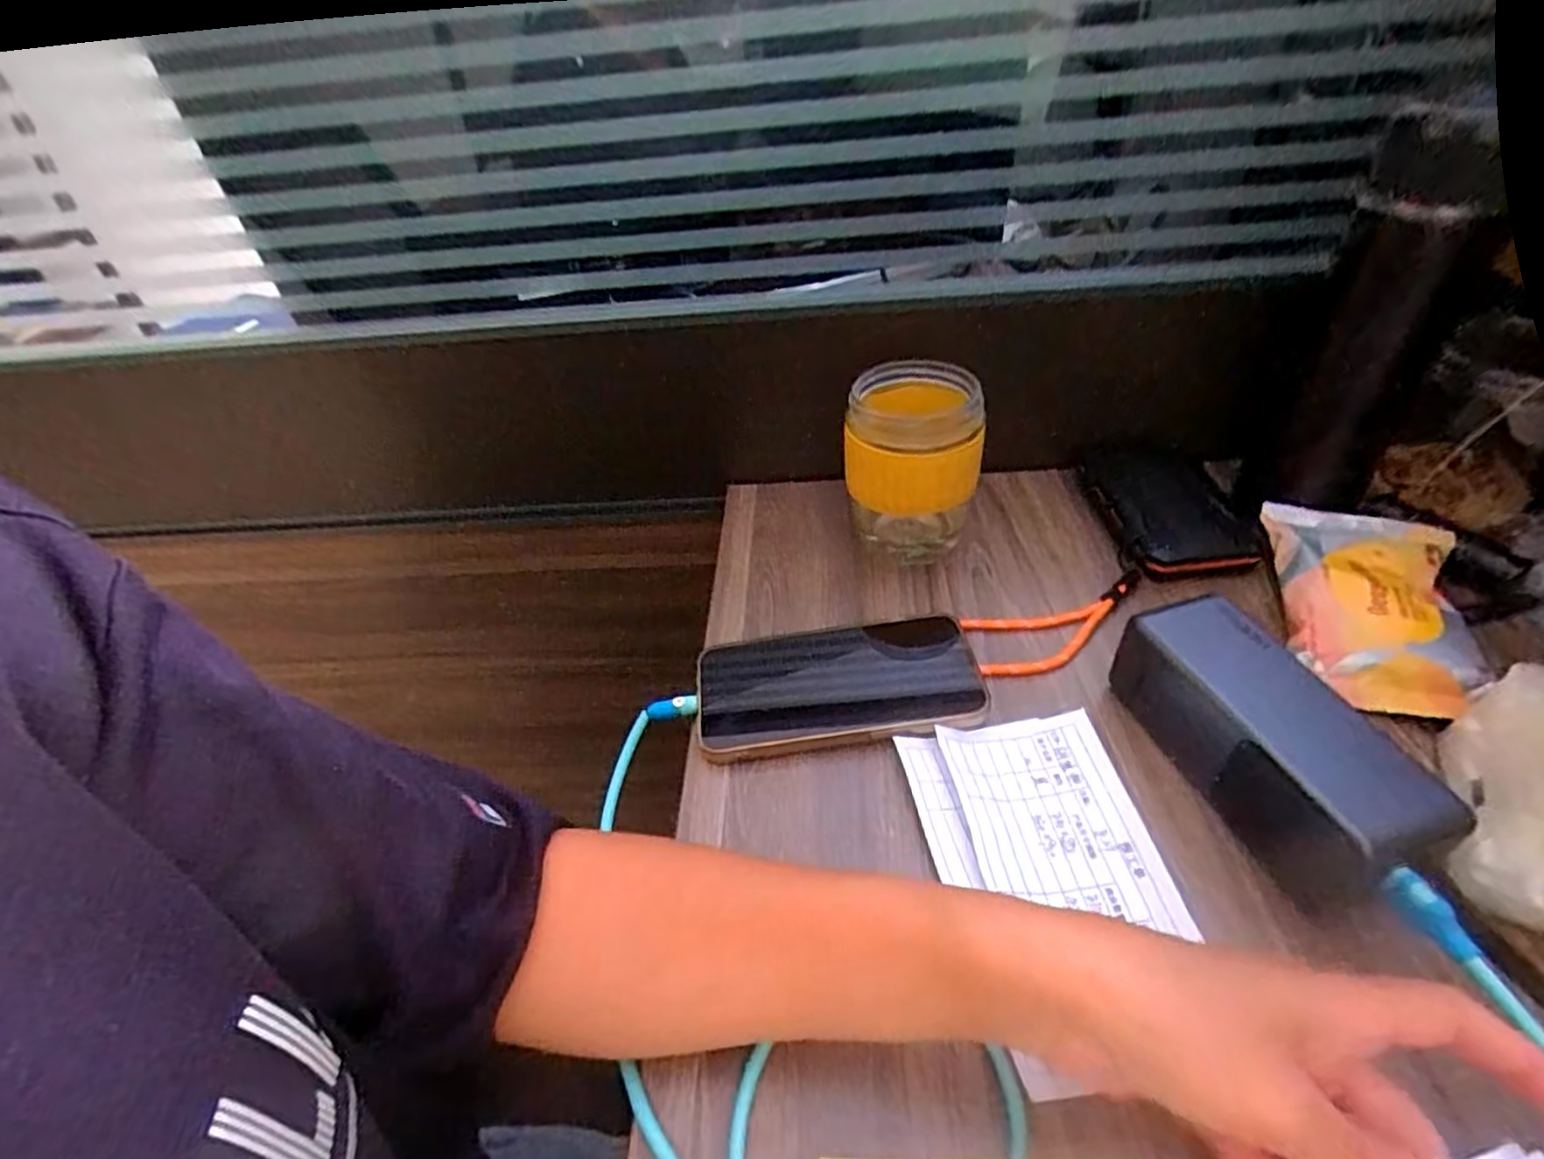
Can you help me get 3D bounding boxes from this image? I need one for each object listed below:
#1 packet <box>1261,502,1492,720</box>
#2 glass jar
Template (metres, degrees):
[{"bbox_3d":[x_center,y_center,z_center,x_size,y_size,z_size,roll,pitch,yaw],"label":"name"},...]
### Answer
[{"bbox_3d":[0.310,0.009,0.367,0.081,0.026,0.128,13,45,21],"label":"packet"},{"bbox_3d":[0.083,-0.063,0.422,0.076,0.113,0.061,0,42,8],"label":"glass jar"}]

